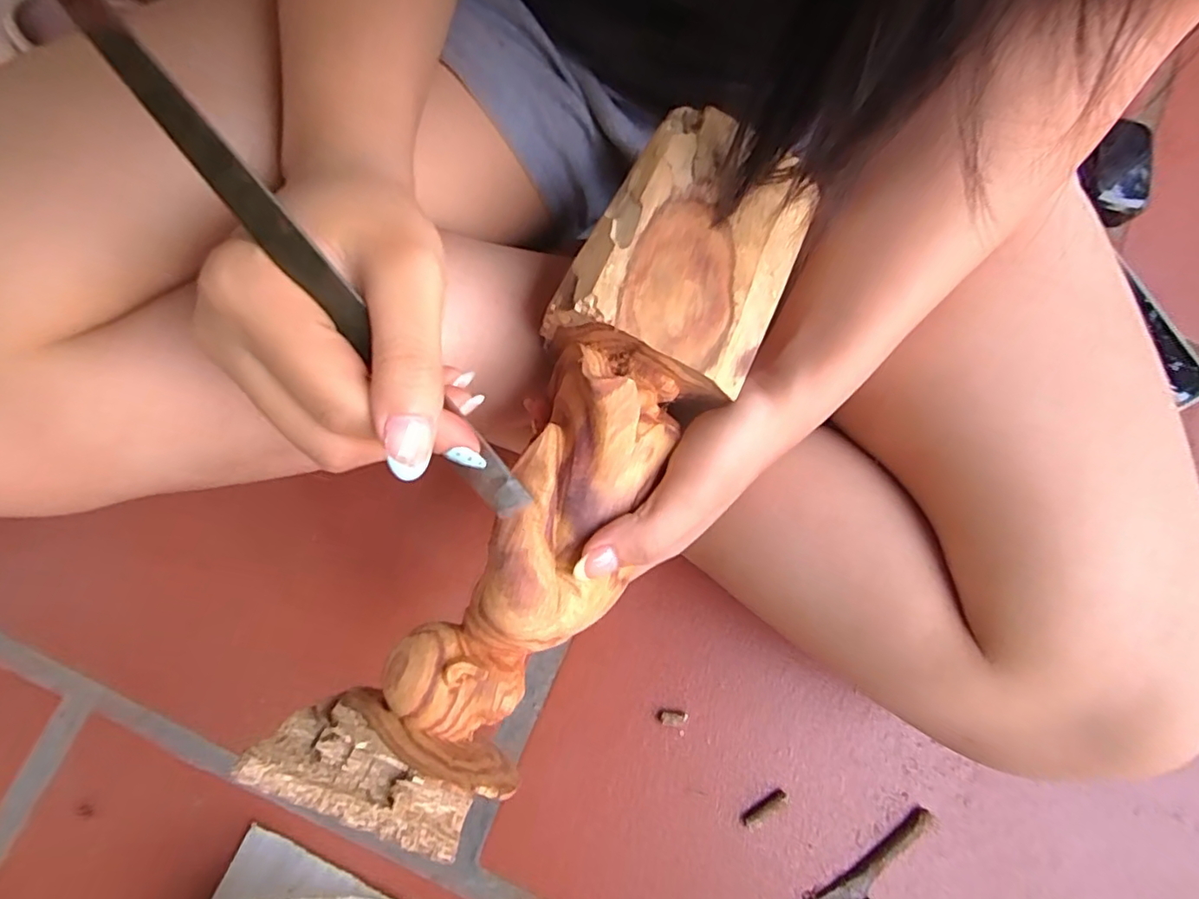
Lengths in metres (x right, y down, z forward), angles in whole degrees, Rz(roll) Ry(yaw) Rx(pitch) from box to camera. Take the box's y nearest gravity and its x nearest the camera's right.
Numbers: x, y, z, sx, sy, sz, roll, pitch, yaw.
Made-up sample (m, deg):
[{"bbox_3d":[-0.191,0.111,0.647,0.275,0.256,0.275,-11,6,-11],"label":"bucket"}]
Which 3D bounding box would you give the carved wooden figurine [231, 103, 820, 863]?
[{"bbox_3d":[-0.005,-0.007,0.236,0.081,0.060,0.301,28,80,6],"label":"carved wooden figurine"}]

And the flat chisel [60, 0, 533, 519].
[{"bbox_3d":[-0.076,-0.043,0.168,0.015,0.192,0.004,-19,37,21],"label":"flat chisel"}]

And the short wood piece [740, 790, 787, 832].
[{"bbox_3d":[0.100,0.219,0.357,0.031,0.009,0.009,-33,83,-7],"label":"short wood piece"}]

